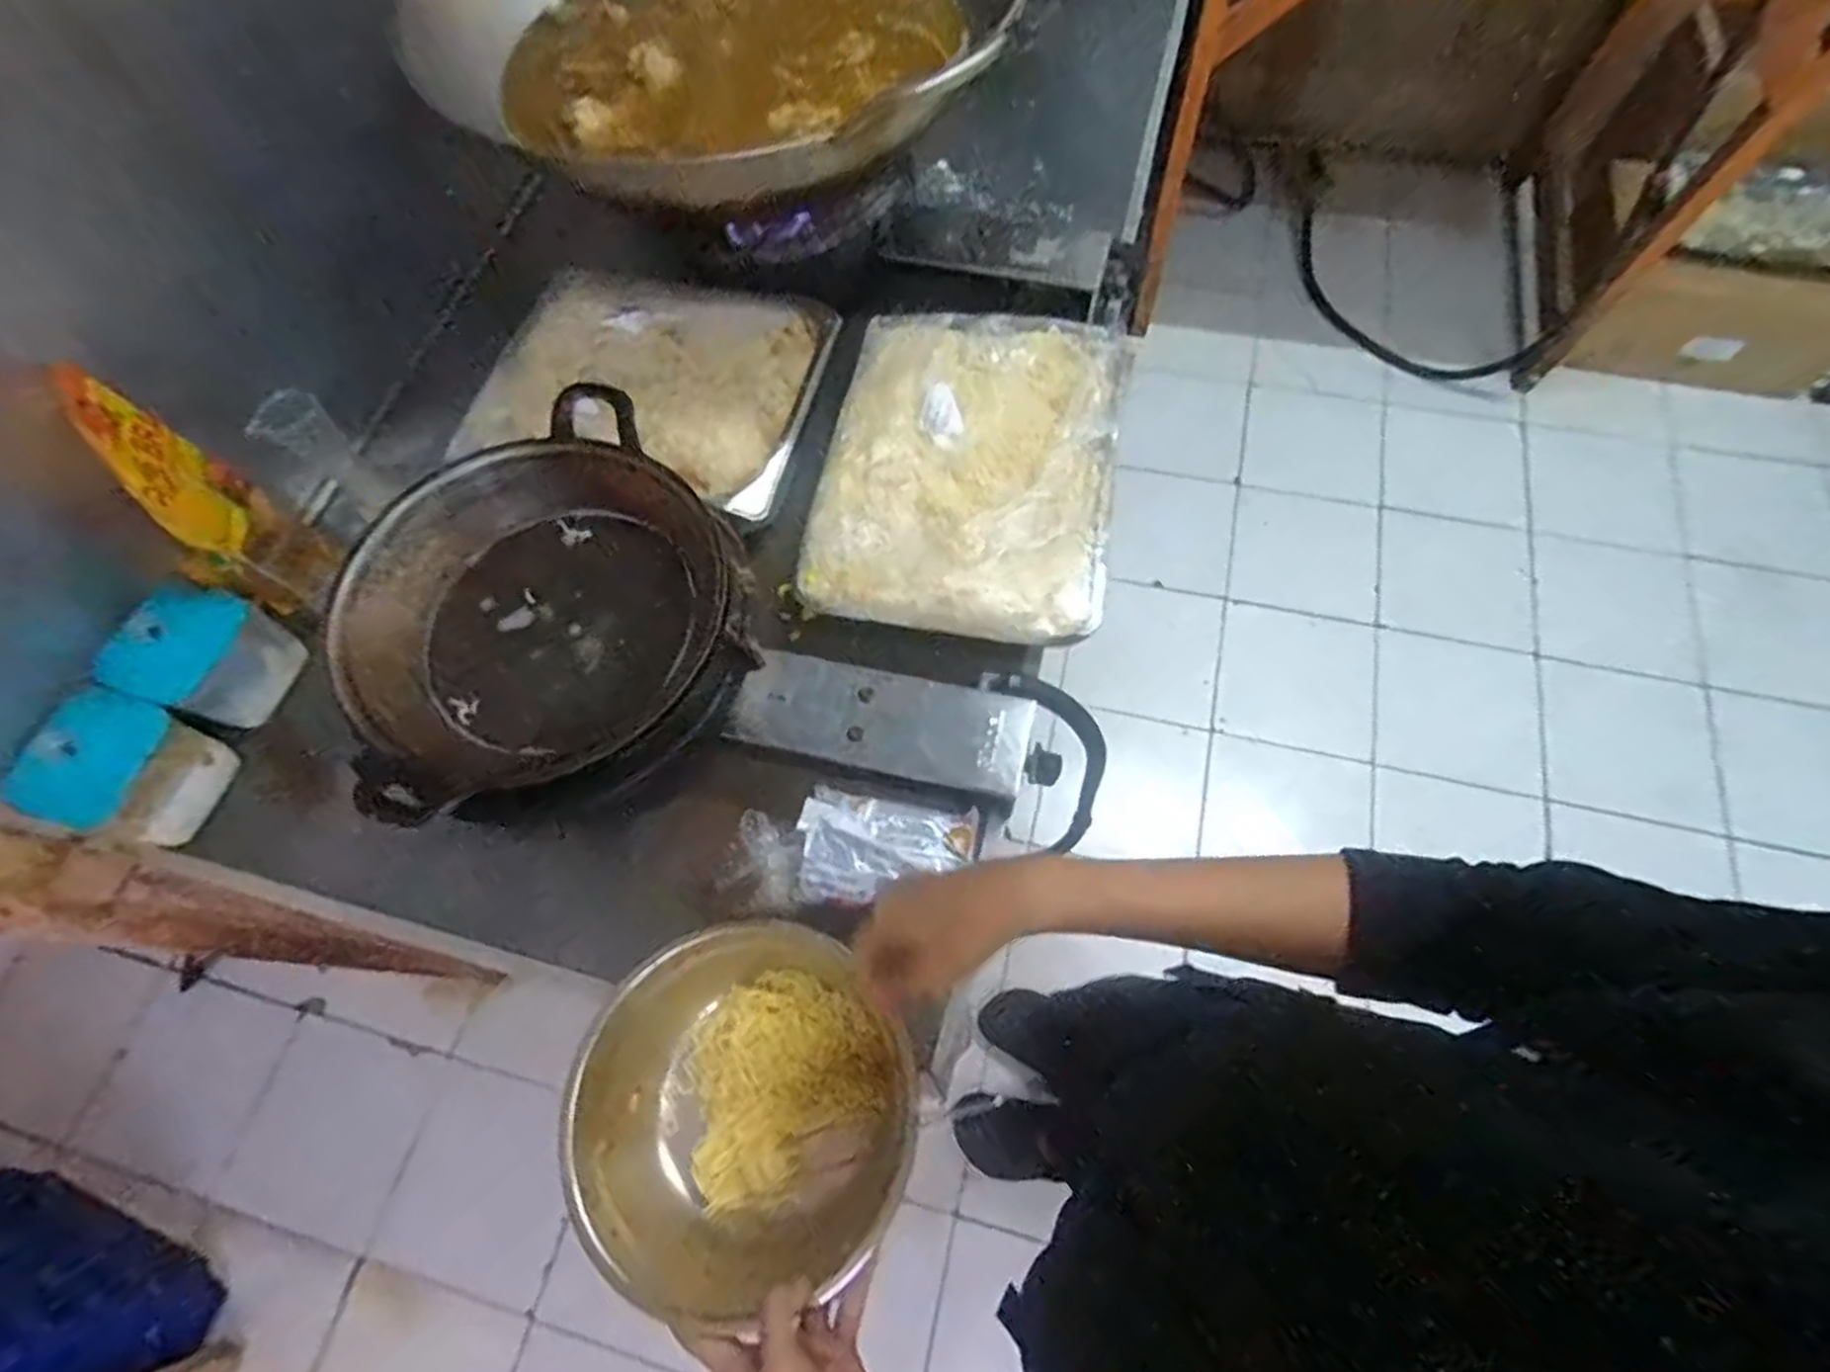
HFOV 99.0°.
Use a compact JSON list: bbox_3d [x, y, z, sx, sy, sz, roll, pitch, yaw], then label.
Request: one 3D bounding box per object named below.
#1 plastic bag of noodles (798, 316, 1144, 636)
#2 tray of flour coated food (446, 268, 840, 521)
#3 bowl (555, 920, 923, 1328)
[{"bbox_3d":[0.052,-0.221,0.746,0.272,0.039,0.370,9,68,7],"label":"plastic bag of noodles"},{"bbox_3d":[-0.249,-0.301,0.756,0.299,0.034,0.252,13,69,8],"label":"tray of flour coated food"},{"bbox_3d":[-0.117,0.295,0.548,0.216,0.075,0.227,-1,67,3],"label":"bowl"}]

